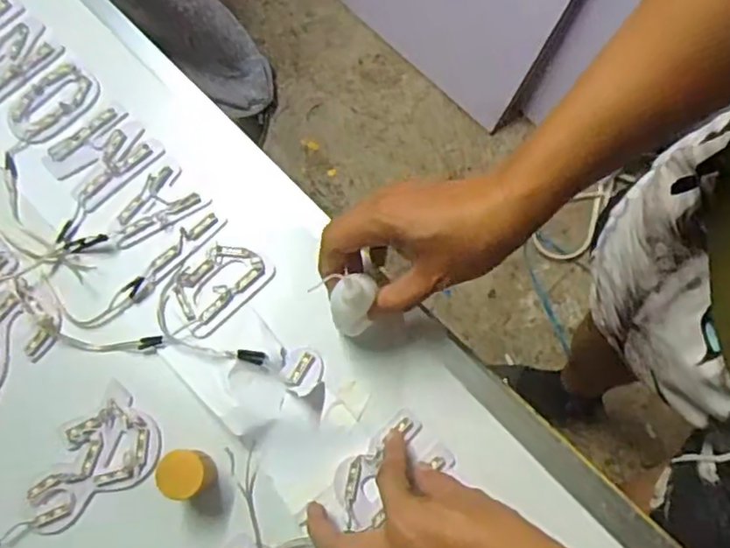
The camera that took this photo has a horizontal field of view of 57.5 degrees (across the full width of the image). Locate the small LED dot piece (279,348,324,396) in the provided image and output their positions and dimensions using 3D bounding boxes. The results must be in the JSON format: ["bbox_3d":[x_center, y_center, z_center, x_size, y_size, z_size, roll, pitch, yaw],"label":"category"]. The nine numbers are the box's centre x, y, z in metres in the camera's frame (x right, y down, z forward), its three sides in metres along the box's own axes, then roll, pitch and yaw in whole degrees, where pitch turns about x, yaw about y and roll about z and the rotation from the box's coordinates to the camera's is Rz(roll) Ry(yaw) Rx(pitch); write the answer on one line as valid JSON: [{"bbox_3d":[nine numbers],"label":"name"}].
[{"bbox_3d":[-0.048,0.073,0.510,0.032,0.011,0.035,0,75,1],"label":"small LED dot piece"}]

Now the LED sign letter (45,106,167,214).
[{"bbox_3d":[-0.227,-0.101,0.574,0.079,0.004,0.071,-40,77,-9],"label":"LED sign letter"}]

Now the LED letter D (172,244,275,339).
[{"bbox_3d":[-0.116,0.007,0.536,0.079,0.006,0.056,-37,77,-8],"label":"LED letter D"}]

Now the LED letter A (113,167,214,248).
[{"bbox_3d":[-0.178,-0.058,0.556,0.079,0.007,0.048,-30,76,-7],"label":"LED letter A"}]

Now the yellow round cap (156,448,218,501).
[{"bbox_3d":[-0.127,0.143,0.476,0.033,0.038,0.032,0,75,1],"label":"yellow round cap"}]

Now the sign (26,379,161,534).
[{"bbox_3d":[-0.206,0.144,0.498,0.069,0.004,0.110,42,79,11],"label":"sign"}]

